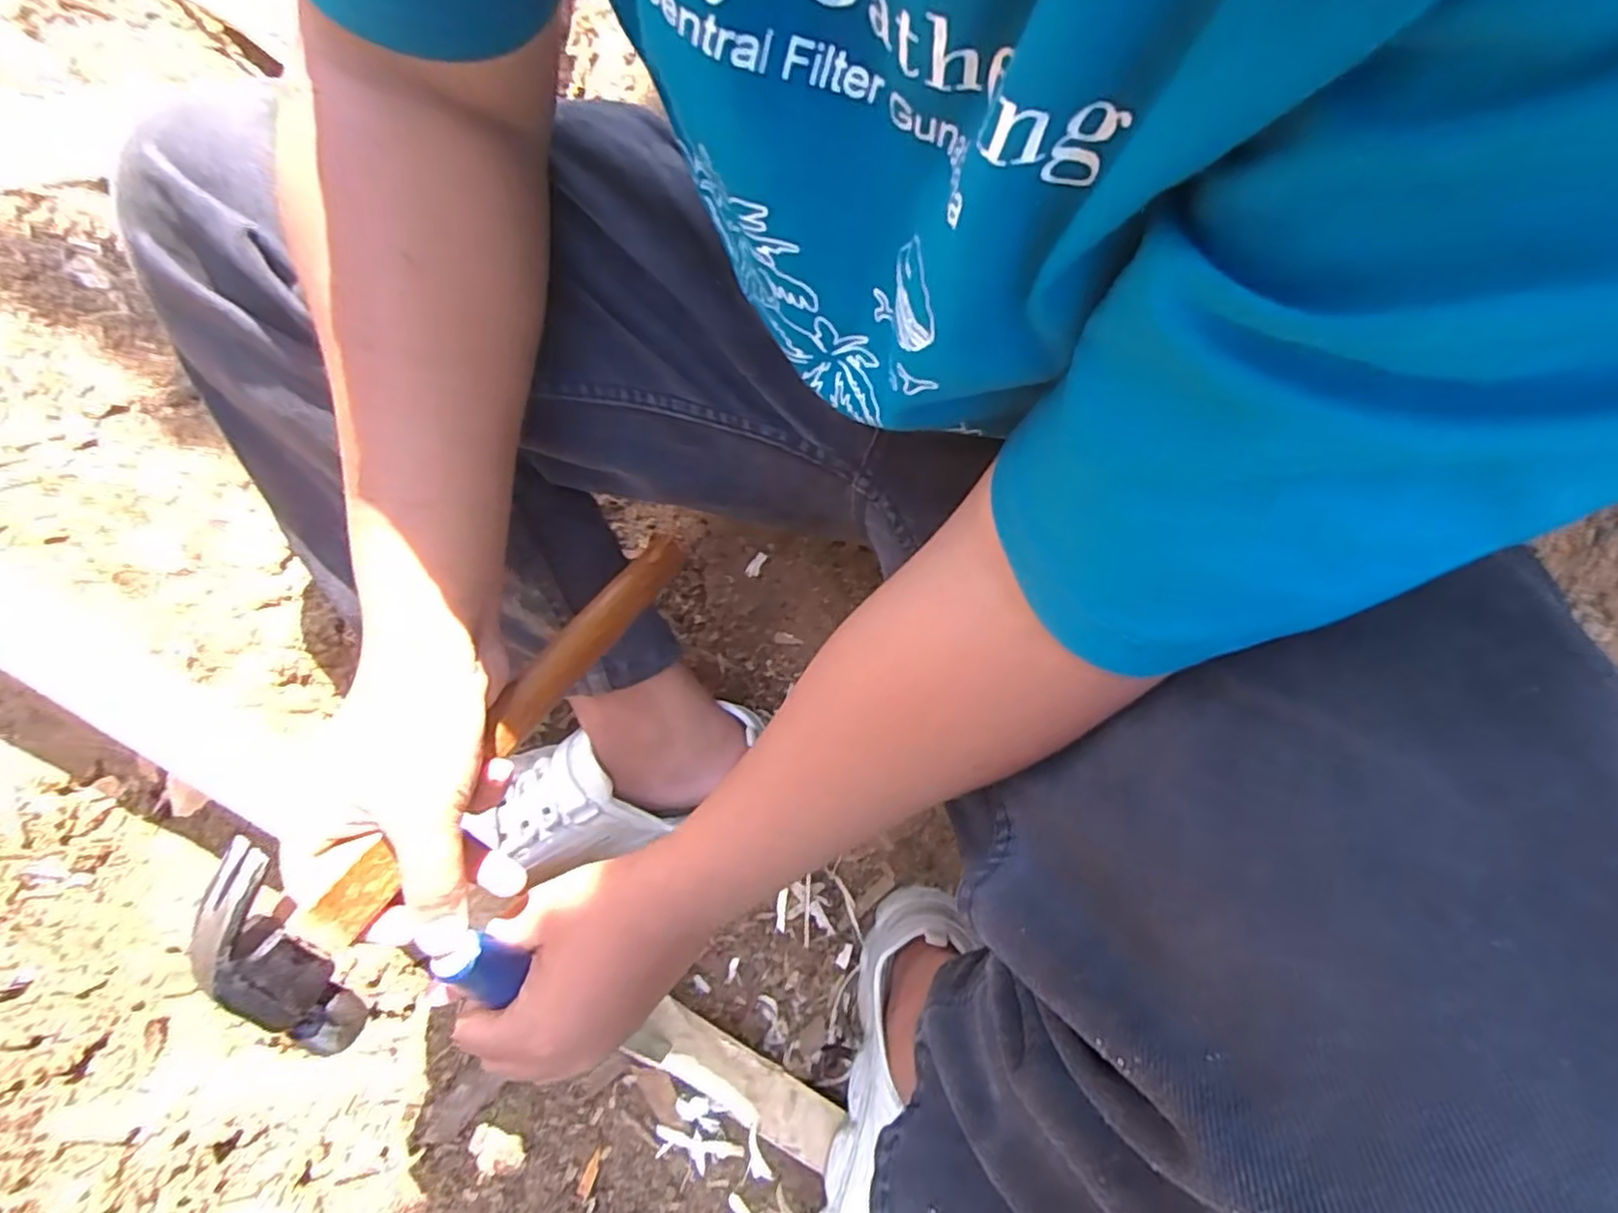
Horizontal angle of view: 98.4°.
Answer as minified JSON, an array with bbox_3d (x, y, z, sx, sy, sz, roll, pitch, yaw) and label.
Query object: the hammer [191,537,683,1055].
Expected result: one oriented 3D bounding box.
[{"bbox_3d":[-0.147,0.059,0.340,0.050,0.085,0.275,25,50,12],"label":"hammer"}]

